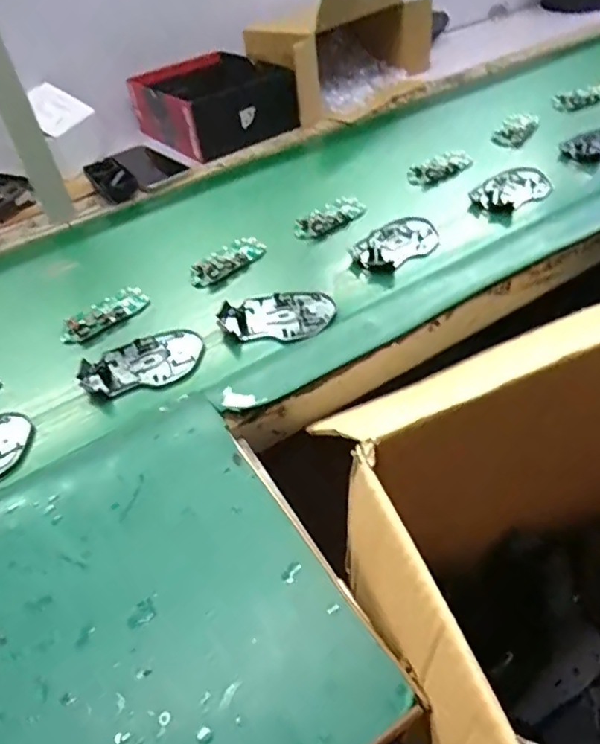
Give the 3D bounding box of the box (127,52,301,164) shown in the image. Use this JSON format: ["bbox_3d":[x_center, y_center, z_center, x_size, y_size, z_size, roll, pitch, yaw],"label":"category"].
[{"bbox_3d":[-0.147,-0.452,0.935,0.205,0.096,0.243,-28,46,-19],"label":"box"}]

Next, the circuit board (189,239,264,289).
[{"bbox_3d":[-0.084,-0.130,0.659,0.043,0.016,0.099,31,56,32],"label":"circuit board"}]

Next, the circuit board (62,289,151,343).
[{"bbox_3d":[-0.208,-0.059,0.613,0.043,0.012,0.096,36,58,20],"label":"circuit board"}]

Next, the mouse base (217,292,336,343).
[{"bbox_3d":[-0.023,-0.059,0.578,0.115,0.007,0.074,-1,45,6],"label":"mouse base"}]

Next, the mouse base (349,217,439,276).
[{"bbox_3d":[0.109,-0.144,0.648,0.123,0.009,0.073,-35,51,-26],"label":"mouse base"}]

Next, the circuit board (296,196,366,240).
[{"bbox_3d":[0.040,-0.192,0.705,0.046,0.016,0.100,30,56,34],"label":"circuit board"}]

